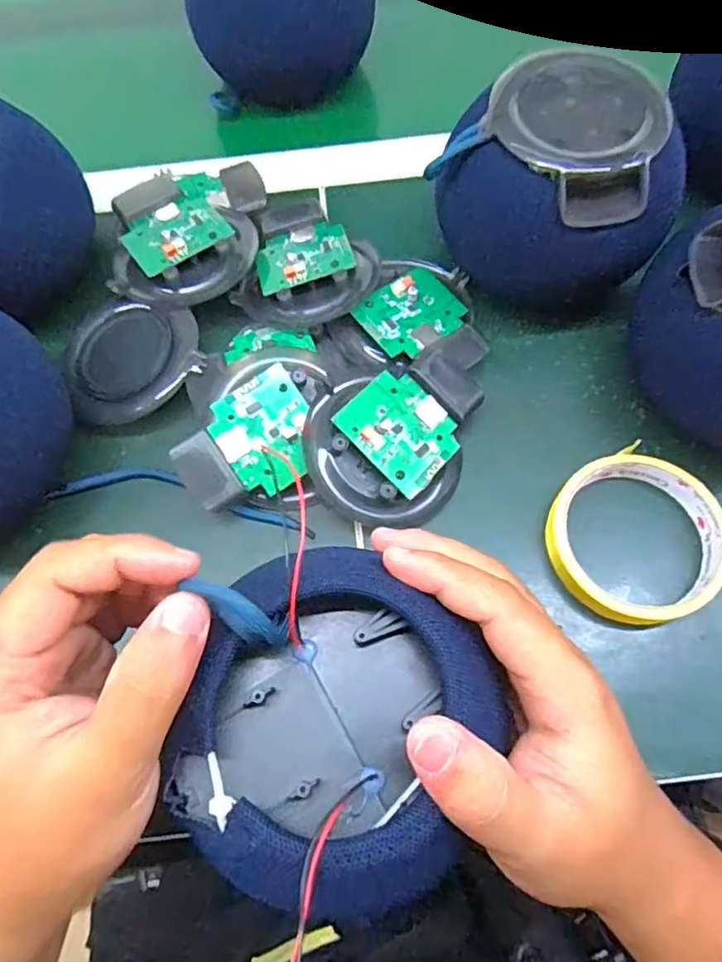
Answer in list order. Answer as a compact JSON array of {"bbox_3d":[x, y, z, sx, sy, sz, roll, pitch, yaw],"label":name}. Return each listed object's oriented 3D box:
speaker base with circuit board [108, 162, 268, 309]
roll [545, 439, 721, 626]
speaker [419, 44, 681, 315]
[{"bbox_3d":[-0.111,-0.163,0.397,0.091,0.026,0.115,-5,68,1],"label":"speaker base with circuit board"},{"bbox_3d":[0.144,0.030,0.324,0.087,0.024,0.084,-1,68,3],"label":"roll"},{"bbox_3d":[0.111,-0.156,0.354,0.101,0.106,0.115,-42,72,-13],"label":"speaker"}]

